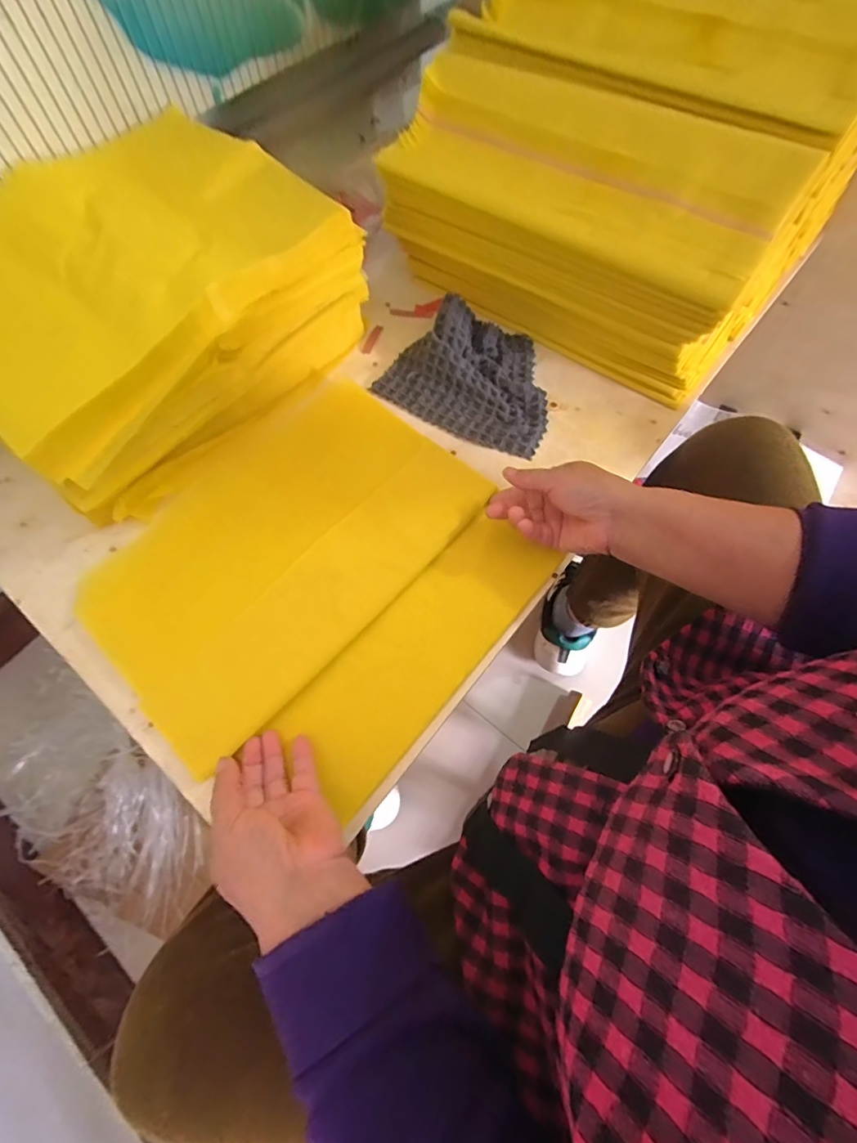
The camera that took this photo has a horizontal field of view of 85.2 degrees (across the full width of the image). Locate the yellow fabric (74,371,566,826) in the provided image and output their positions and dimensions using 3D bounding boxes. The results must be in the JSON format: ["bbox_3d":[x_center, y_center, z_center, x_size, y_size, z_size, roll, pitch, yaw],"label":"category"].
[{"bbox_3d":[-0.102,-0.002,0.435,0.330,0.016,0.349,38,74,14],"label":"yellow fabric"}]

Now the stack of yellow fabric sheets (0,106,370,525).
[{"bbox_3d":[-0.280,-0.261,0.472,0.259,0.143,0.345,35,72,15],"label":"stack of yellow fabric sheets"}]

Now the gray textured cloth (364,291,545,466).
[{"bbox_3d":[0.056,-0.219,0.506,0.191,0.035,0.156,30,70,13],"label":"gray textured cloth"}]

